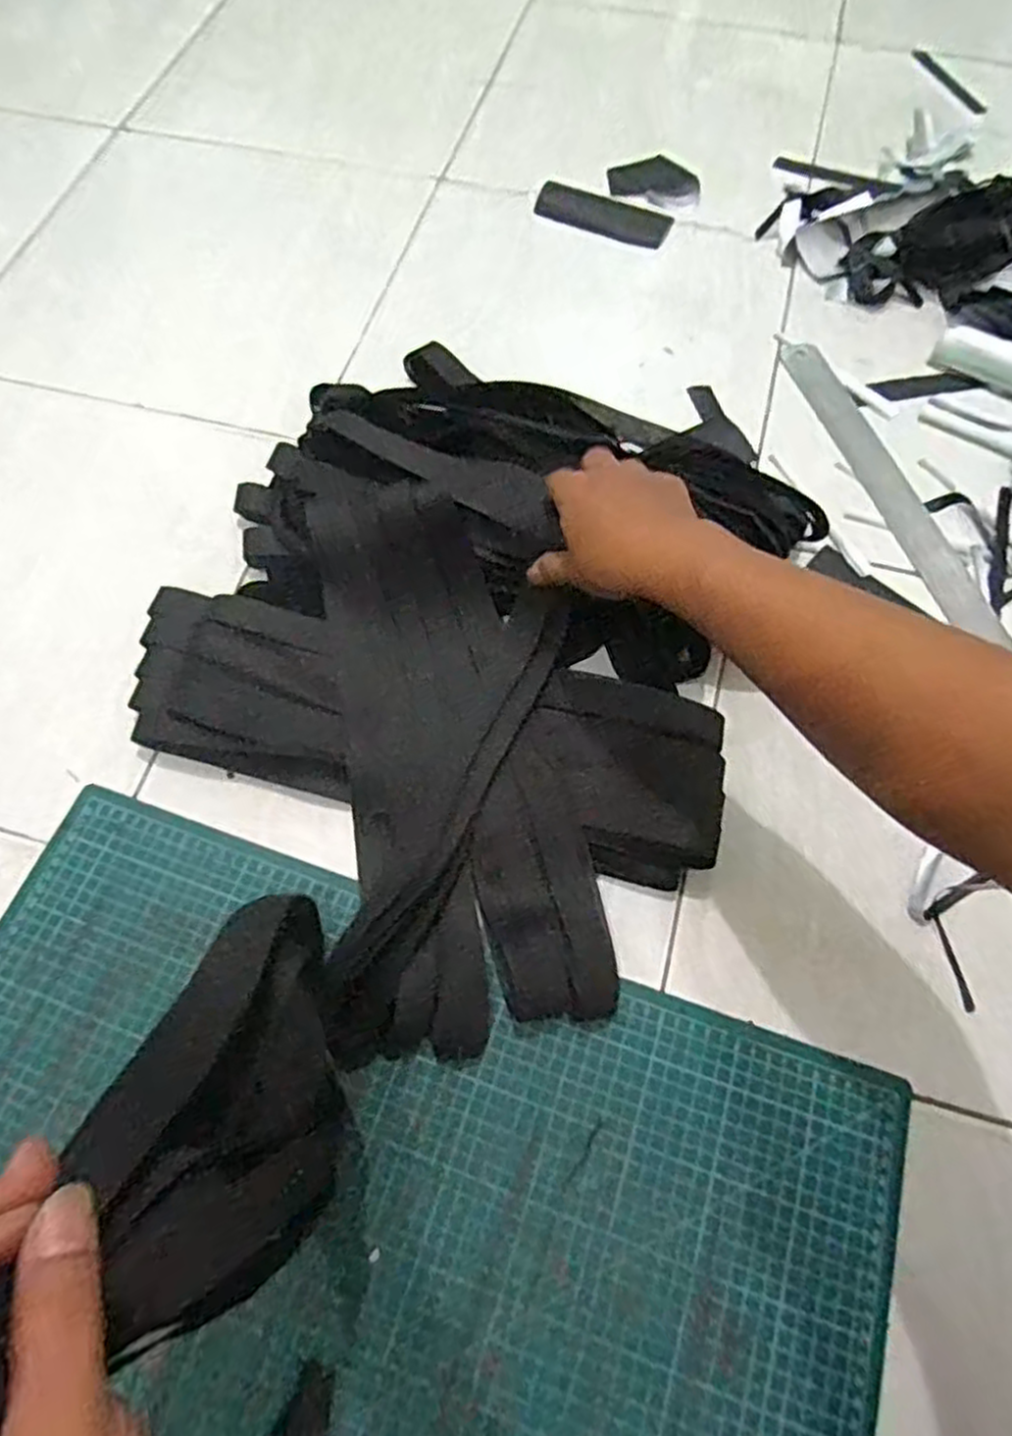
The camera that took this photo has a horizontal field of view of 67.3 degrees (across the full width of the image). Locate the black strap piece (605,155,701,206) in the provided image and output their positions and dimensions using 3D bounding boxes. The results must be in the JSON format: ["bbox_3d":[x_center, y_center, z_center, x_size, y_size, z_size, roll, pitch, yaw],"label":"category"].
[{"bbox_3d":[0.166,-0.590,0.835,0.101,0.017,0.059,21,69,9],"label":"black strap piece"}]

